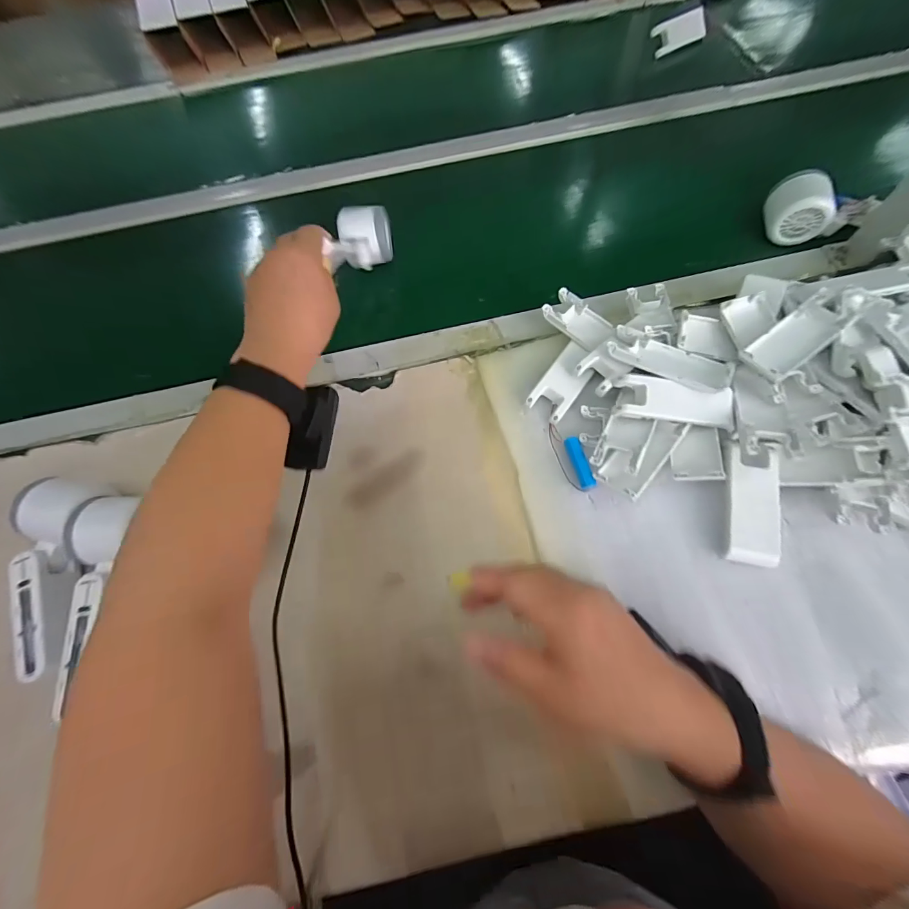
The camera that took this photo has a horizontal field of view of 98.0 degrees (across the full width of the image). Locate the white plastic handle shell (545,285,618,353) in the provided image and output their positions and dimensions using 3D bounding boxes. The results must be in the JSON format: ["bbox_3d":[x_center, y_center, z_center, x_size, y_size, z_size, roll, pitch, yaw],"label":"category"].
[{"bbox_3d":[0.130,-0.139,0.408,0.070,0.015,0.044,41,72,17],"label":"white plastic handle shell"}]

